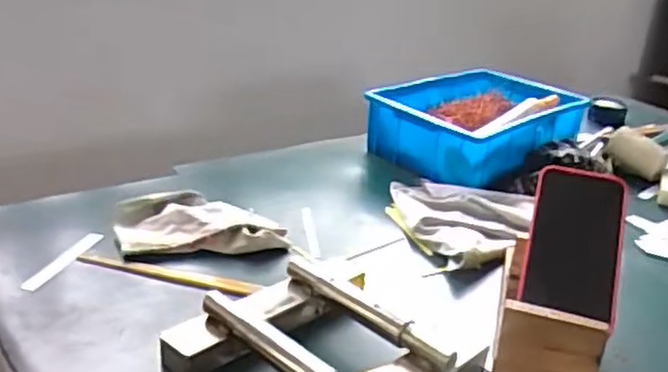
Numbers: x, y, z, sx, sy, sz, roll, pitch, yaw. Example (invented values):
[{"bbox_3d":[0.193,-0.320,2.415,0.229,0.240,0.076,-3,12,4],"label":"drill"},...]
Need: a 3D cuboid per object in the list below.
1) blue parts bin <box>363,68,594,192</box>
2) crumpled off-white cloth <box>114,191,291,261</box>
[{"bbox_3d":[0.199,-0.085,1.004,0.201,0.088,0.278,24,31,39],"label":"blue parts bin"},{"bbox_3d":[-0.139,0.039,0.741,0.165,0.027,0.095,-3,24,-14],"label":"crumpled off-white cloth"}]

